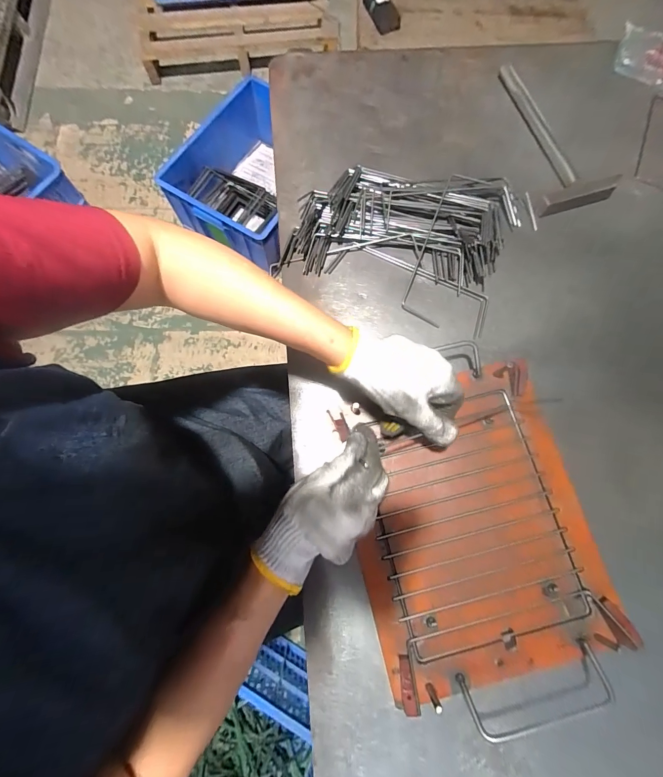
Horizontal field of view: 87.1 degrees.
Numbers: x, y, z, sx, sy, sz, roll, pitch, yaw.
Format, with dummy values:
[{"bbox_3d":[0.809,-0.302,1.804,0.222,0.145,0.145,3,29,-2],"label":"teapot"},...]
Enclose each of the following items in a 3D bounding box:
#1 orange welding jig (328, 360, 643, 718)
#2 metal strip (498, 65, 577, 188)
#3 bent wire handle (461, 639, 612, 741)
[{"bbox_3d":[0.140,0.140,0.372,0.235,0.024,0.287,-16,76,-4],"label":"orange welding jig"},{"bbox_3d":[0.303,-0.393,0.521,0.027,0.016,0.238,-15,76,-3],"label":"metal strip"},{"bbox_3d":[0.191,0.281,0.325,0.132,0.011,0.050,-14,41,-2],"label":"bent wire handle"}]

